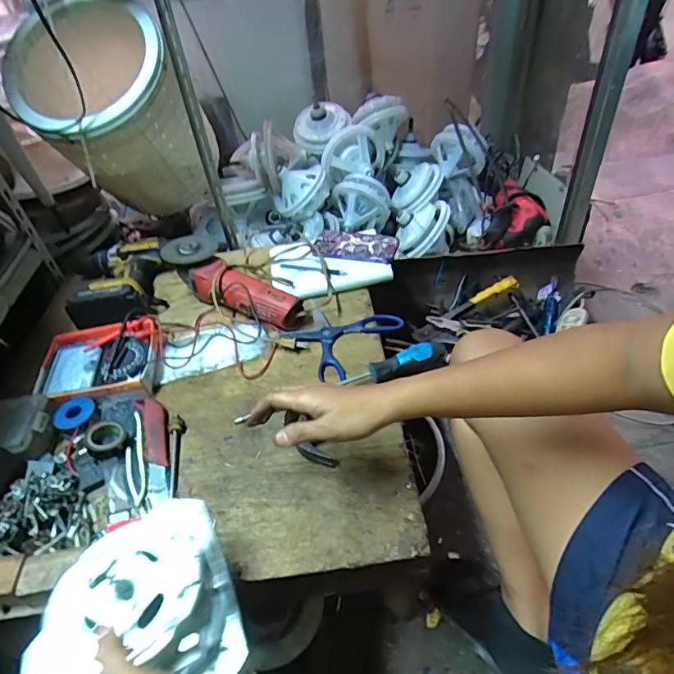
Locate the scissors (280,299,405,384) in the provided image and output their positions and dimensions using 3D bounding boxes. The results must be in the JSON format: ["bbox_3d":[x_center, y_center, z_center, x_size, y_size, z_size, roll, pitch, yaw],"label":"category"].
[{"bbox_3d":[-0.004,-0.008,0.735,0.158,0.012,0.169,26,52,31],"label":"scissors"}]

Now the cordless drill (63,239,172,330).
[{"bbox_3d":[-0.401,-0.109,0.863,0.181,0.072,0.228,-17,44,-11],"label":"cordless drill"}]

